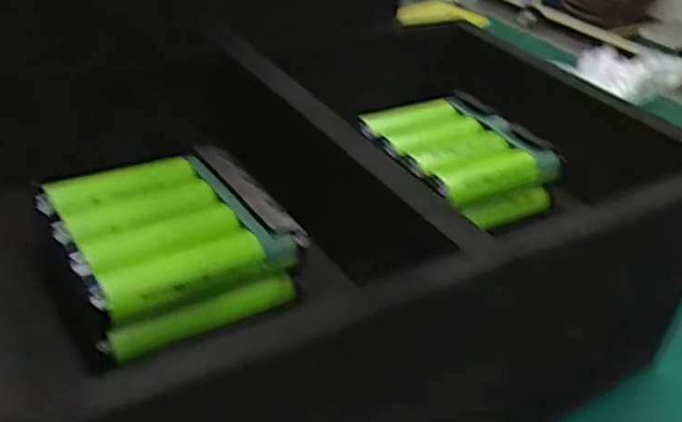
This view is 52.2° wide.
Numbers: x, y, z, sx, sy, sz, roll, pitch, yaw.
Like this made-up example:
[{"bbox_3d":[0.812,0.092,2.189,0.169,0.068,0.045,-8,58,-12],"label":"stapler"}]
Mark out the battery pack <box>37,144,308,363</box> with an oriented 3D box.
[{"bbox_3d":[-0.120,0.022,0.479,0.143,0.055,0.138,-21,43,-35],"label":"battery pack"}]

